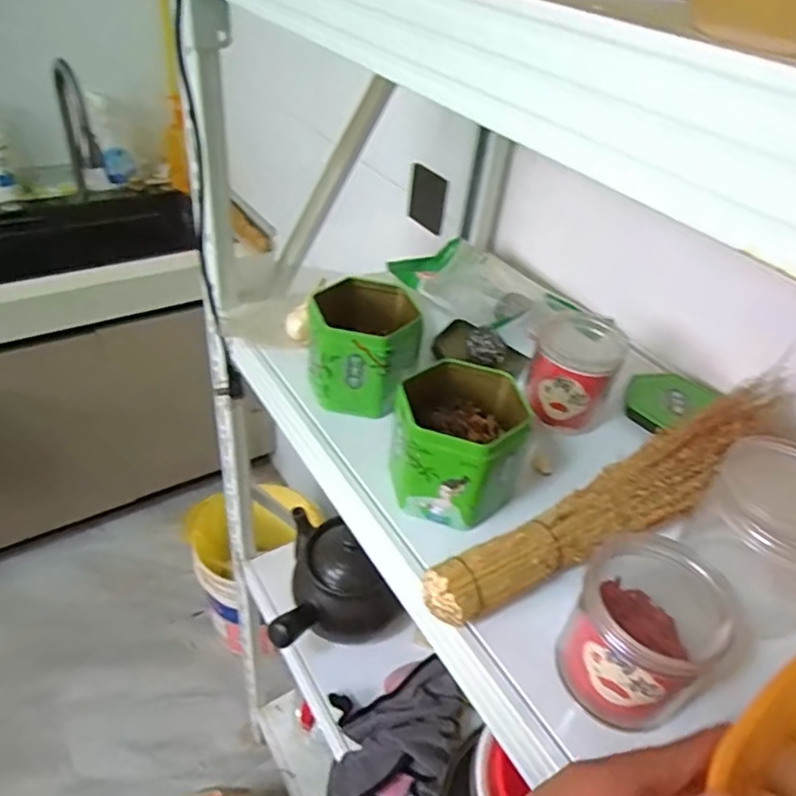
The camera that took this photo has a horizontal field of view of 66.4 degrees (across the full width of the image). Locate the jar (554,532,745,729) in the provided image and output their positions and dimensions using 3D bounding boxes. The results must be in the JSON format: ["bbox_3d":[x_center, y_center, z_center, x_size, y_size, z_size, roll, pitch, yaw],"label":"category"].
[{"bbox_3d":[0.153,0.141,0.375,0.085,0.094,0.080,4,39,-4],"label":"jar"}]

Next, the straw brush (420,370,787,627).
[{"bbox_3d":[0.195,0.069,0.482,0.399,0.043,0.055,-19,46,-29],"label":"straw brush"}]

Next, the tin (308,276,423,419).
[{"bbox_3d":[-0.030,-0.052,0.574,0.099,0.081,0.089,9,39,2],"label":"tin"}]

